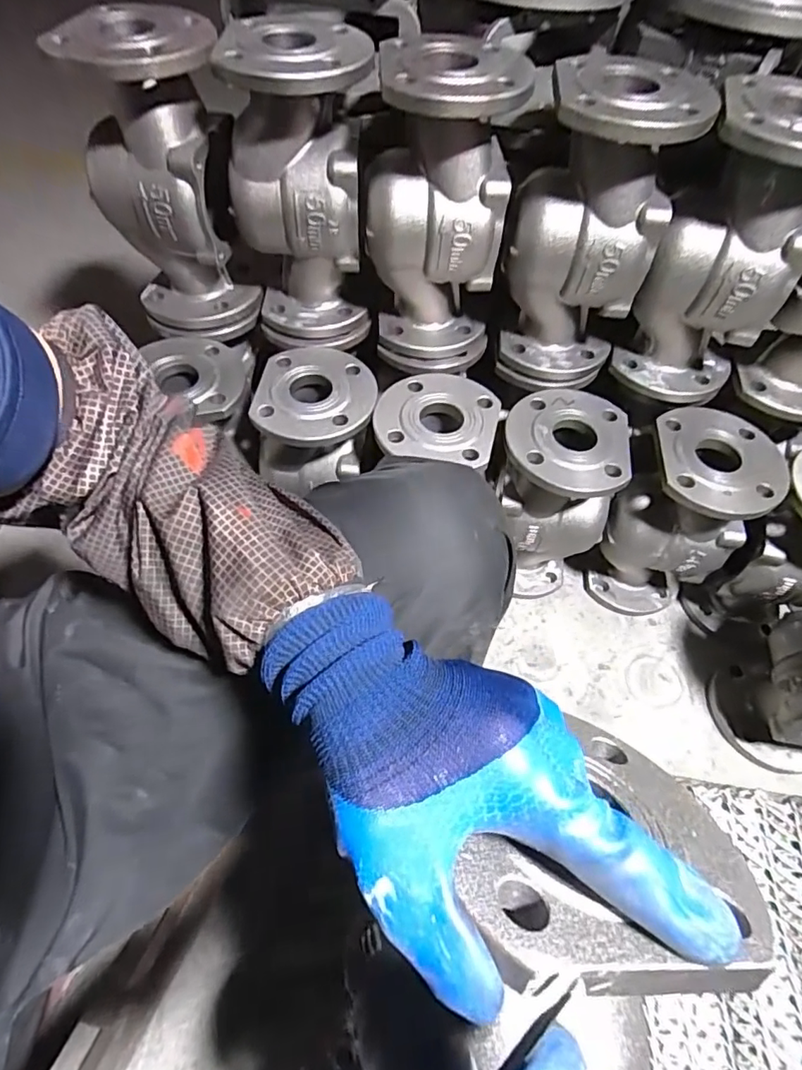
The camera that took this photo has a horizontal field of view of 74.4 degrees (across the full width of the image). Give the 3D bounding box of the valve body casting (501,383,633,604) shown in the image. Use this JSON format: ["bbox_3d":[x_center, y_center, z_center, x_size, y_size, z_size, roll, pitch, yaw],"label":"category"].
[{"bbox_3d":[0.196,-0.046,0.735,0.143,0.274,0.153,3,58,-1],"label":"valve body casting"}]

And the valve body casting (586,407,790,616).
[{"bbox_3d":[0.368,-0.016,0.730,0.147,0.289,0.147,1,58,-2],"label":"valve body casting"}]

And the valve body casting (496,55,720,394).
[{"bbox_3d":[0.193,-0.307,0.569,0.144,0.280,0.131,20,59,9],"label":"valve body casting"}]

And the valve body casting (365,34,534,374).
[{"bbox_3d":[0.040,-0.342,0.588,0.146,0.285,0.134,7,58,1],"label":"valve body casting"}]

